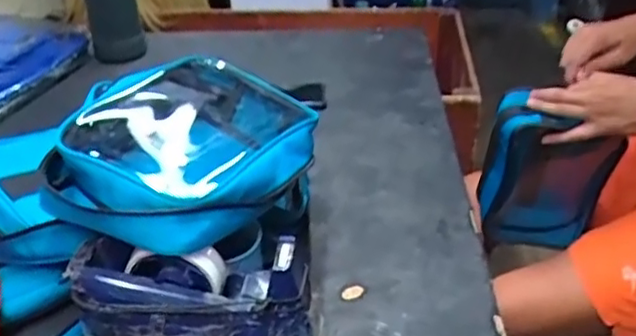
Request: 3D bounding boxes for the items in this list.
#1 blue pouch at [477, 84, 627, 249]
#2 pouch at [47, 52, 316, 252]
[{"bbox_3d":[0.347,0.000,0.988,0.175,0.294,0.077,2,49,2],"label":"blue pouch"},{"bbox_3d":[-0.127,-0.030,0.612,0.220,0.069,0.265,6,33,14],"label":"pouch"}]

